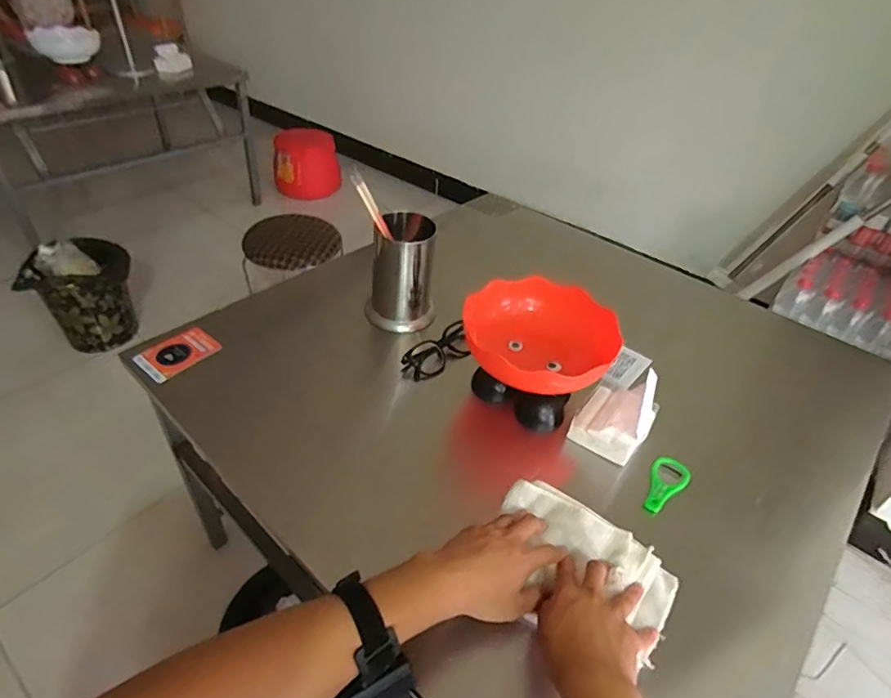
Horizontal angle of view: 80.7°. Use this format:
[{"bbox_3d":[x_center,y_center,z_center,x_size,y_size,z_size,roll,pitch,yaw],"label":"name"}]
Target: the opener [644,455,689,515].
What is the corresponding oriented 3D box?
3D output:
[{"bbox_3d":[0.280,0.171,0.673,0.045,0.014,0.094,33,48,29],"label":"opener"}]

